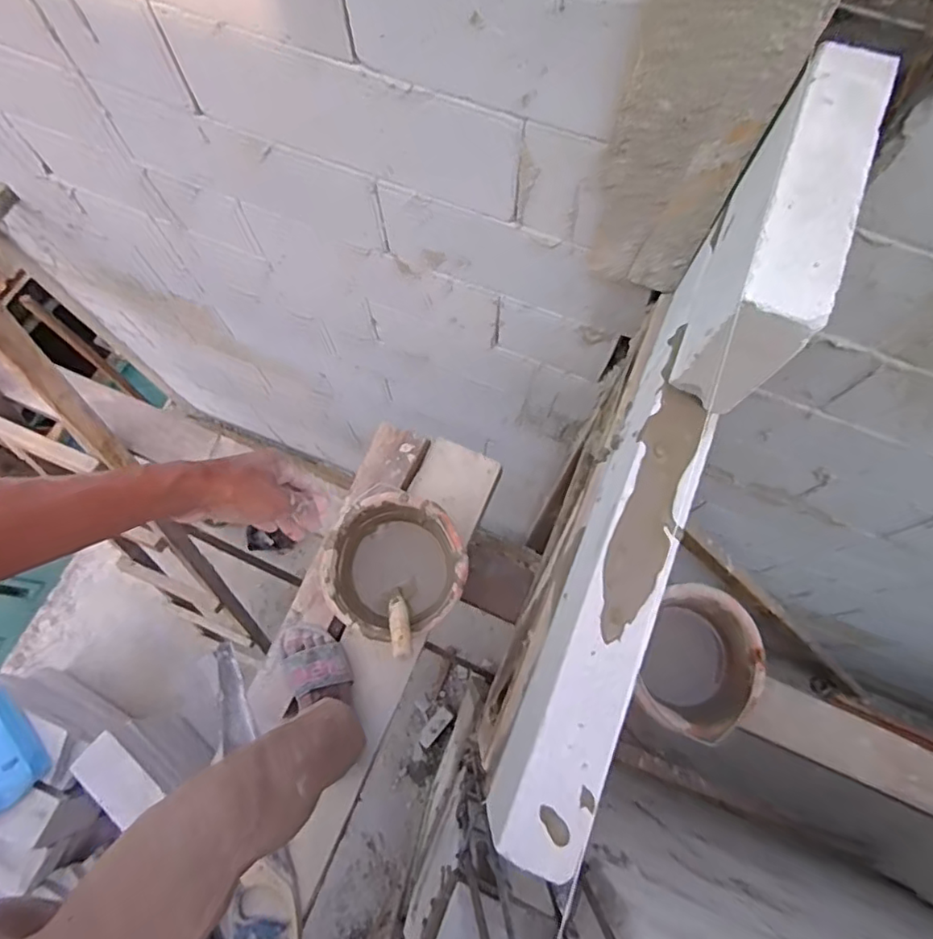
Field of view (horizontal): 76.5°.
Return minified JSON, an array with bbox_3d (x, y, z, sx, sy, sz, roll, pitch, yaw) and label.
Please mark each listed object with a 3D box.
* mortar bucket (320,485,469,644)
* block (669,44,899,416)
[{"bbox_3d":[-0.129,0.207,1.172,0.243,0.249,0.249,0,72,0],"label":"mortar bucket"},{"bbox_3d":[0.319,-0.237,0.619,0.080,0.186,0.318,22,73,7],"label":"block"}]

